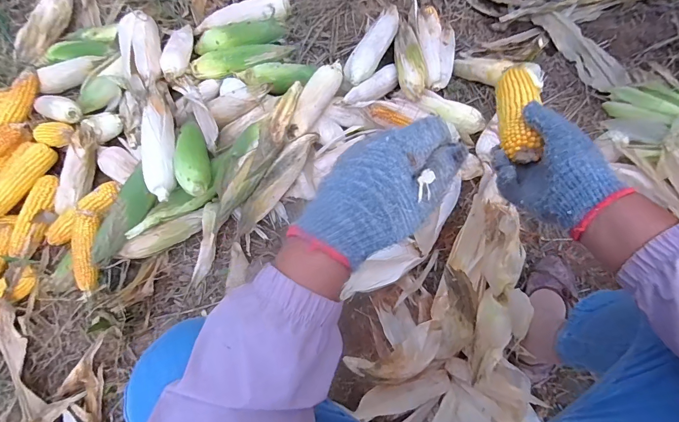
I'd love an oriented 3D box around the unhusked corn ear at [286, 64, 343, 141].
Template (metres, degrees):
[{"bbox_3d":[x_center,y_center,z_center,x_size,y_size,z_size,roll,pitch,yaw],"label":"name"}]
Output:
[{"bbox_3d":[-0.057,-0.255,0.809,0.053,0.047,0.201,30,83,9],"label":"unhusked corn ear"}]

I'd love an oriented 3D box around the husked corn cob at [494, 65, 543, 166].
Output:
[{"bbox_3d":[0.227,-0.132,0.454,0.041,0.035,0.145,11,59,5],"label":"husked corn cob"}]

